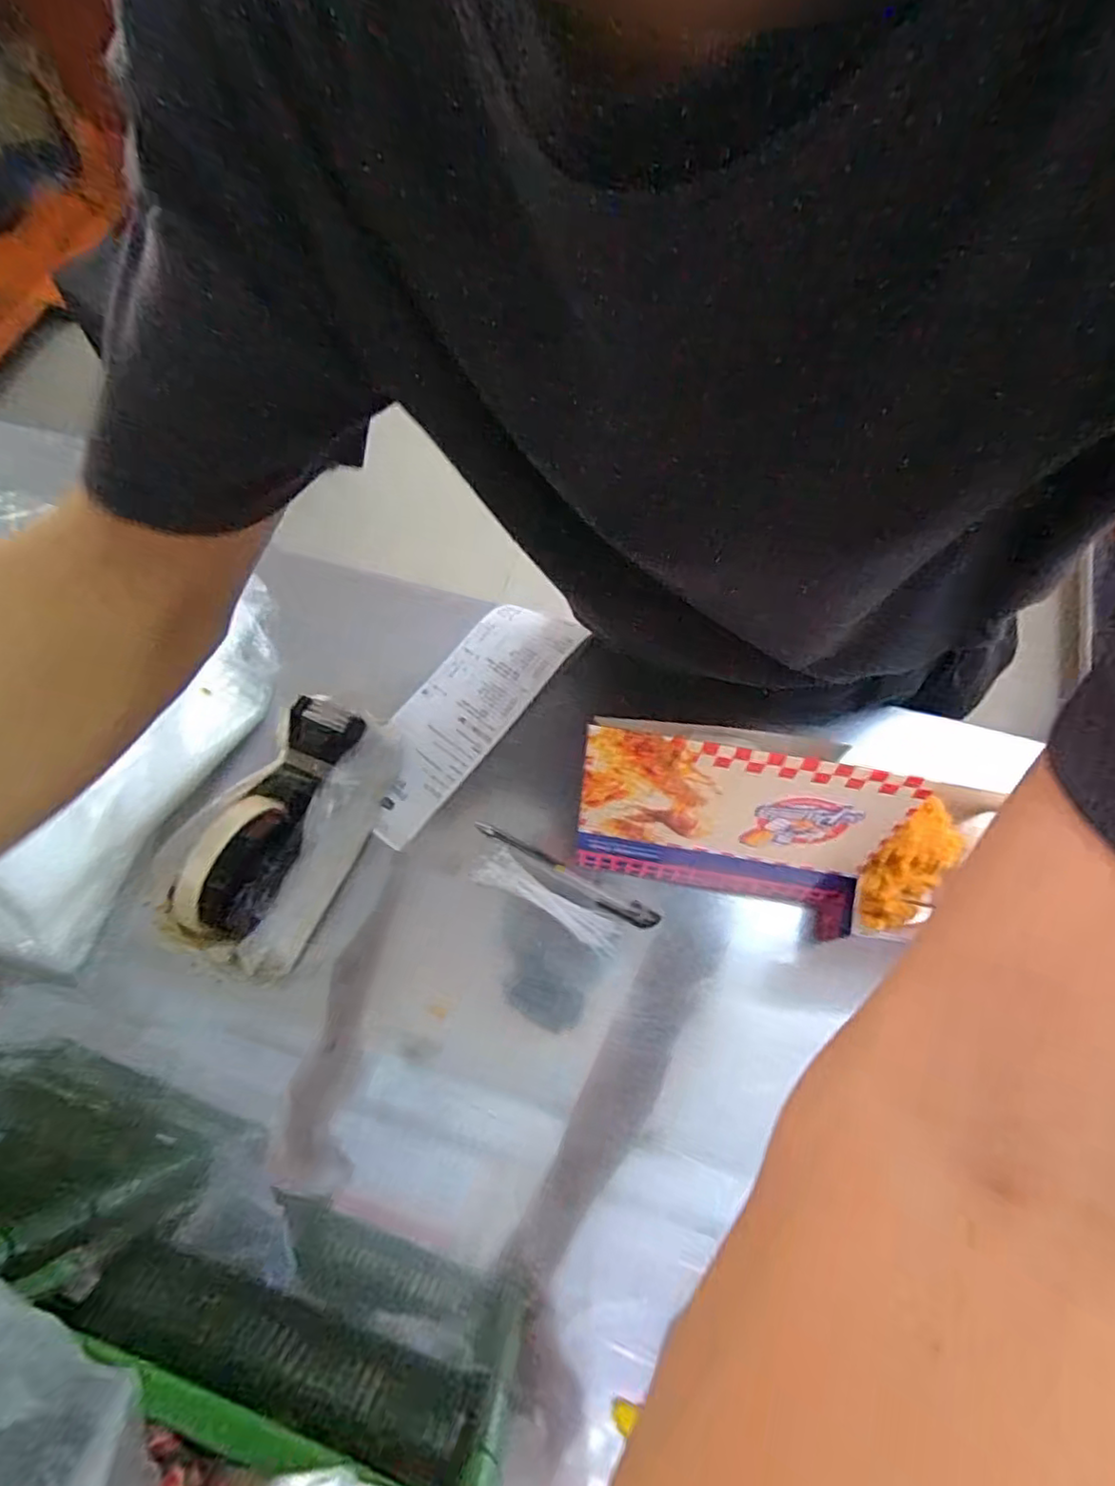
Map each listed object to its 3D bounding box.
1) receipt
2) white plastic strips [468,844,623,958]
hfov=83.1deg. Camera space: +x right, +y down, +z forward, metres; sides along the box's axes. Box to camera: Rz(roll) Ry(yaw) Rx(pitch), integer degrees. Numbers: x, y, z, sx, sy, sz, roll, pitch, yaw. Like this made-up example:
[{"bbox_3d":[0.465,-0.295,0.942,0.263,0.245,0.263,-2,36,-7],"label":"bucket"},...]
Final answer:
[{"bbox_3d":[-0.077,-0.026,0.494,0.079,0.012,0.215,37,76,16],"label":"receipt"},{"bbox_3d":[-0.005,0.109,0.440,0.110,0.014,0.029,26,71,11],"label":"white plastic strips"}]

